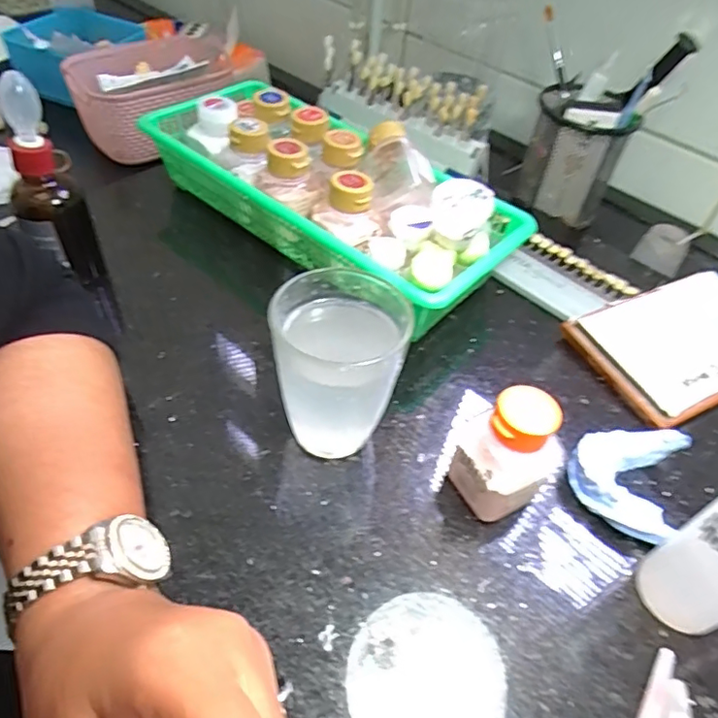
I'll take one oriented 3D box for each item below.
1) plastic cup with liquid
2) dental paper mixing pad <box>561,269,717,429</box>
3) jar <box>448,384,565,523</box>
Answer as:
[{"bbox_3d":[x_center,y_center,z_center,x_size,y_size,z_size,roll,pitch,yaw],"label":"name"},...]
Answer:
[{"bbox_3d":[-0.013,0.006,0.298,0.061,0.094,0.062,3,48,-3],"label":"plastic cup with liquid"},{"bbox_3d":[0.230,-0.013,0.391,0.146,0.013,0.093,-19,53,-21],"label":"dental paper mixing pad"},{"bbox_3d":[0.076,0.050,0.283,0.037,0.071,0.040,-21,54,-23],"label":"jar"}]

